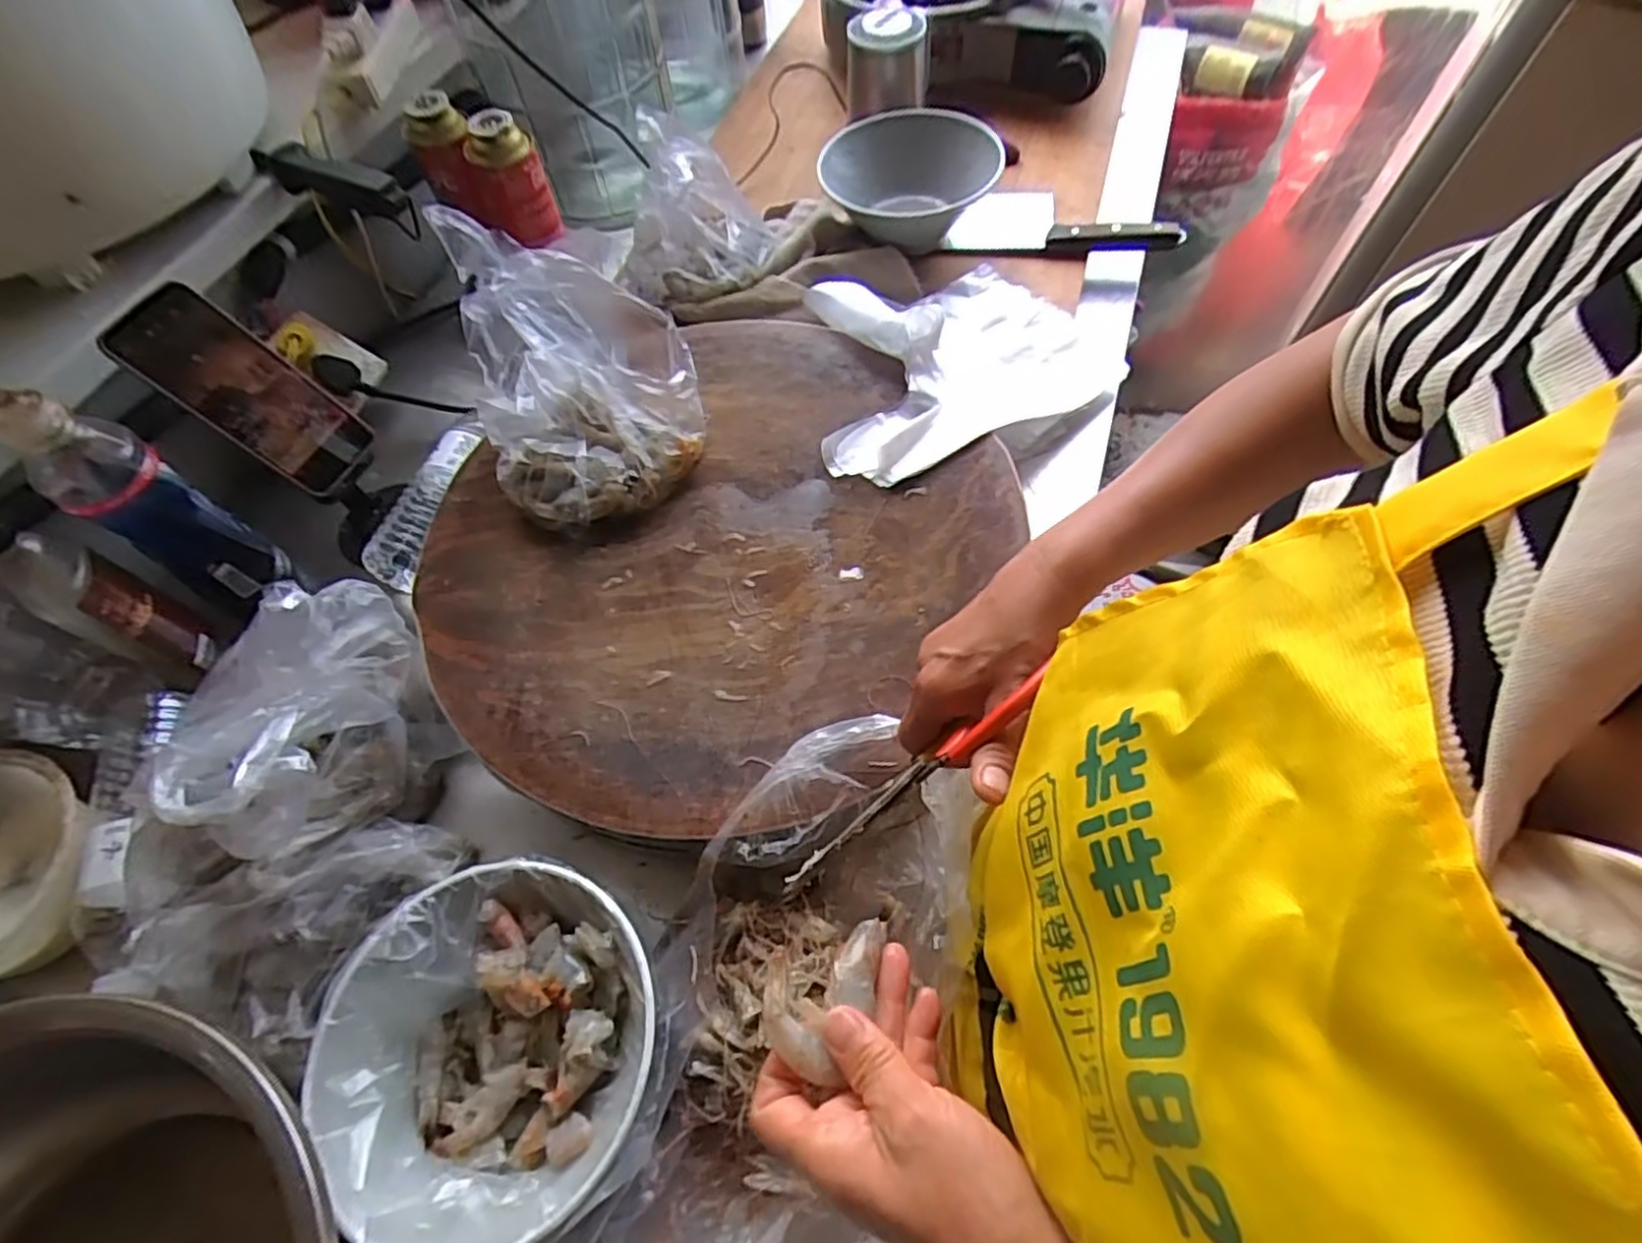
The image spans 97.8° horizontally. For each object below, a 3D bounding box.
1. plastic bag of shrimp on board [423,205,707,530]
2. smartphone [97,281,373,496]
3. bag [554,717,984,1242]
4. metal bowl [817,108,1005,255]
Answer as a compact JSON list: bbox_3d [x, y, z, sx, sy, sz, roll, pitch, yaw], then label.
[{"bbox_3d":[-0.187,-0.192,0.563,0.166,0.131,0.203,-16,62,-7],"label":"plastic bag of shrimp on board"},{"bbox_3d":[-0.446,-0.178,0.561,0.016,0.161,0.073,10,63,47],"label":"smartphone"},{"bbox_3d":[-0.029,0.253,0.396,0.174,0.095,0.388,14,62,10],"label":"bag"},{"bbox_3d":[0.097,-0.462,0.781,0.194,0.080,0.179,4,61,4],"label":"metal bowl"}]

